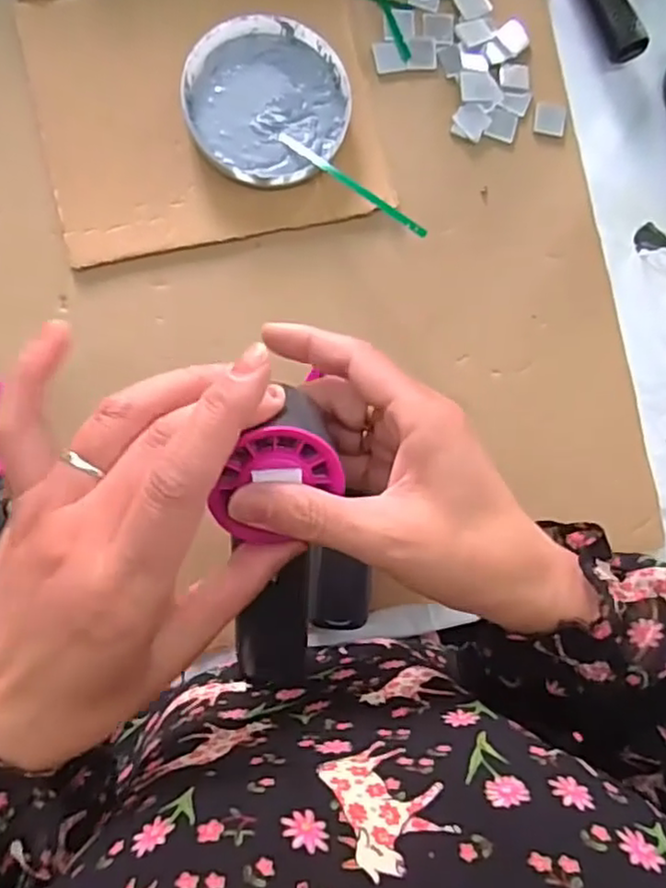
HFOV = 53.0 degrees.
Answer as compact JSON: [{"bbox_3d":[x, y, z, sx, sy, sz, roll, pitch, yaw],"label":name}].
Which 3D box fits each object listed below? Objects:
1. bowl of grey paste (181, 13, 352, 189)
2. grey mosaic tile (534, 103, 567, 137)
[{"bbox_3d":[-0.041,-0.209,0.414,0.098,0.018,0.102,1,86,-7],"label":"bowl of grey paste"},{"bbox_3d":[0.145,-0.217,0.446,0.020,0.005,0.022,9,85,-7],"label":"grey mosaic tile"}]

